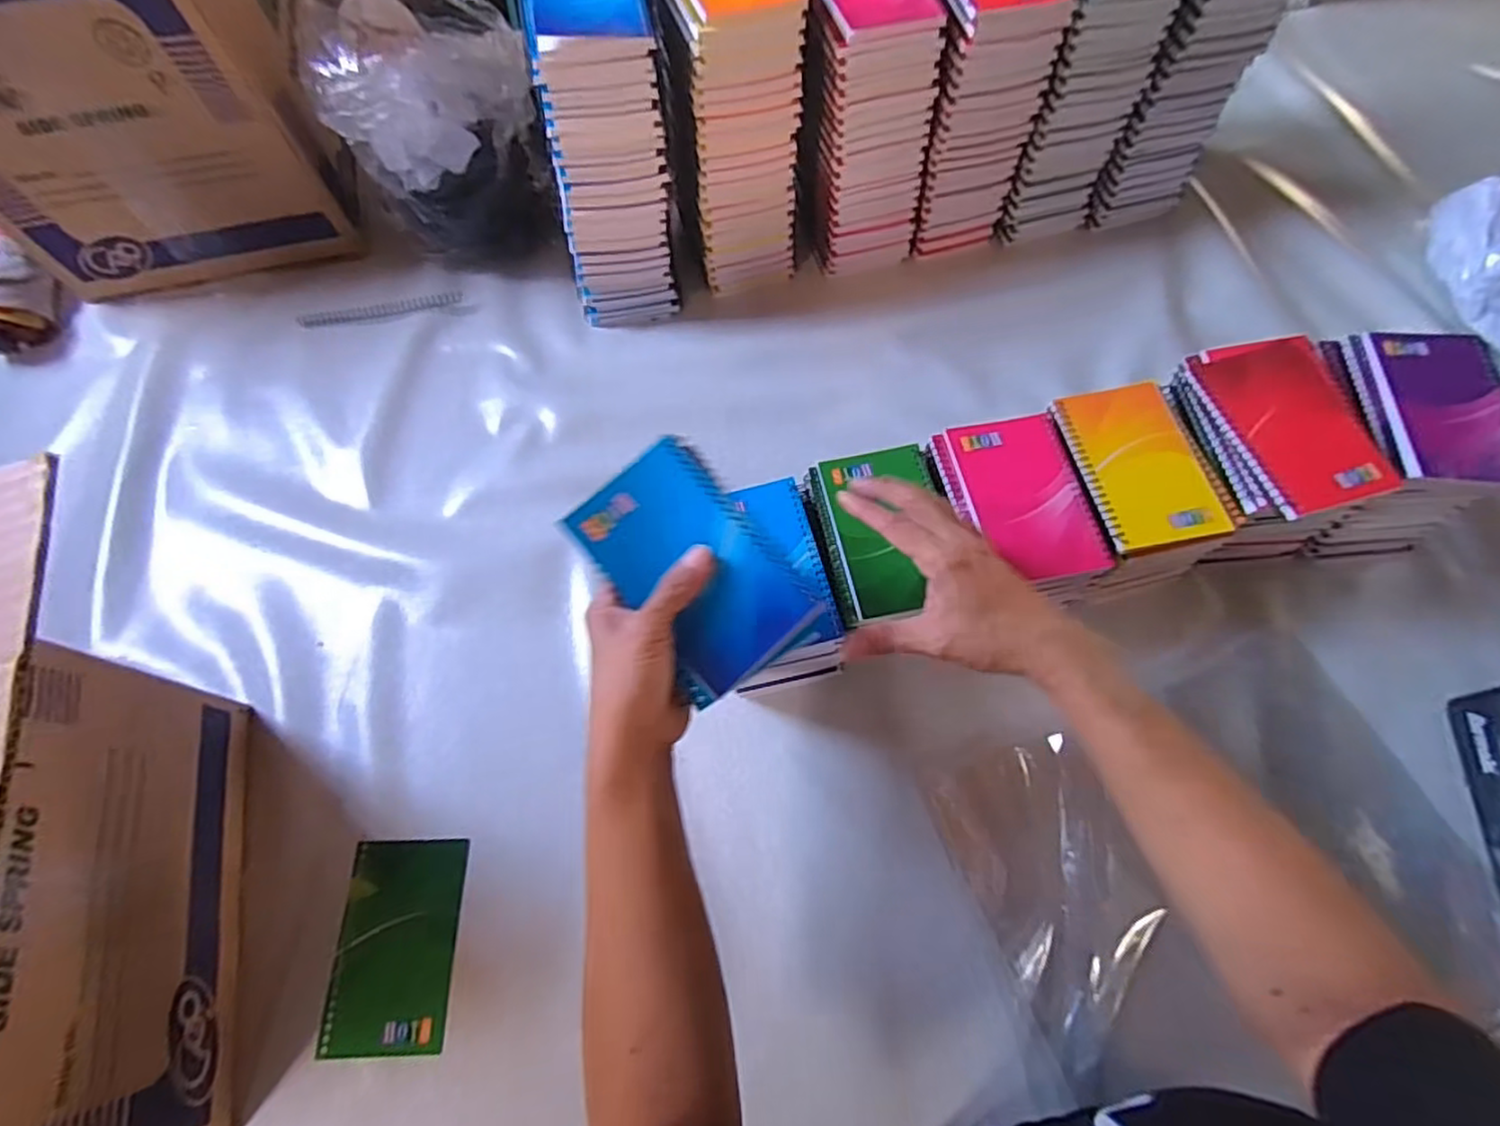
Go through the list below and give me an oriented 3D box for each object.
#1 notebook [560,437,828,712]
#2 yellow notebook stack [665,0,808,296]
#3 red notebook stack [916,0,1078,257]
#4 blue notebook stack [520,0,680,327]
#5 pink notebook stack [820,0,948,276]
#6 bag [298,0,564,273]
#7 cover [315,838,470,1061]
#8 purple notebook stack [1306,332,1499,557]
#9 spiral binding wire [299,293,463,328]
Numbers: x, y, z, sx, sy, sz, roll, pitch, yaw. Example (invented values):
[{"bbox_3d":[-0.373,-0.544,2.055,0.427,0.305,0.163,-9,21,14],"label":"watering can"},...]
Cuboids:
[{"bbox_3d":[-0.031,0.001,0.378,0.085,0.013,0.132,-38,87,-3],"label":"notebook"},{"bbox_3d":[-0.013,-0.396,0.617,0.091,0.242,0.138,-12,68,-4],"label":"yellow notebook stack"},{"bbox_3d":[0.196,-0.433,0.636,0.097,0.227,0.141,-10,68,-3],"label":"red notebook stack"},{"bbox_3d":[-0.121,-0.360,0.602,0.095,0.245,0.149,-7,68,-2],"label":"blue notebook stack"},{"bbox_3d":[0.099,-0.404,0.626,0.091,0.214,0.139,-15,69,-5],"label":"pink notebook stack"},{"bbox_3d":[-0.300,-0.412,0.651,0.164,0.198,0.173,-27,70,-10],"label":"bag"},{"bbox_3d":[-0.242,0.260,0.465,0.079,0.013,0.129,-1,68,0],"label":"cover"},{"bbox_3d":[0.493,-0.092,0.530,0.103,0.120,0.136,0,68,1],"label":"purple notebook stack"},{"bbox_3d":[-0.379,-0.261,0.701,0.164,0.006,0.018,-9,68,-3],"label":"spiral binding wire"}]

